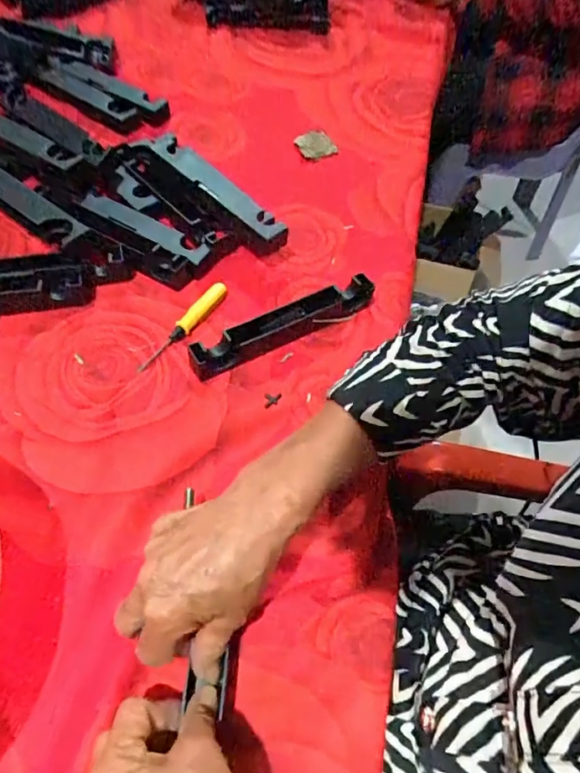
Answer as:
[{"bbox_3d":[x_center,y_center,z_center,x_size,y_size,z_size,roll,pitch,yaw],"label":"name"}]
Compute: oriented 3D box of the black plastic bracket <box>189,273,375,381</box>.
[{"bbox_3d":[-0.003,-0.061,0.477,0.196,0.026,0.029,-27,65,-20],"label":"black plastic bracket"}]

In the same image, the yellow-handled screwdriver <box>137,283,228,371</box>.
[{"bbox_3d":[-0.097,-0.058,0.471,0.016,0.013,0.121,28,60,12],"label":"yellow-handled screwdriver"}]

